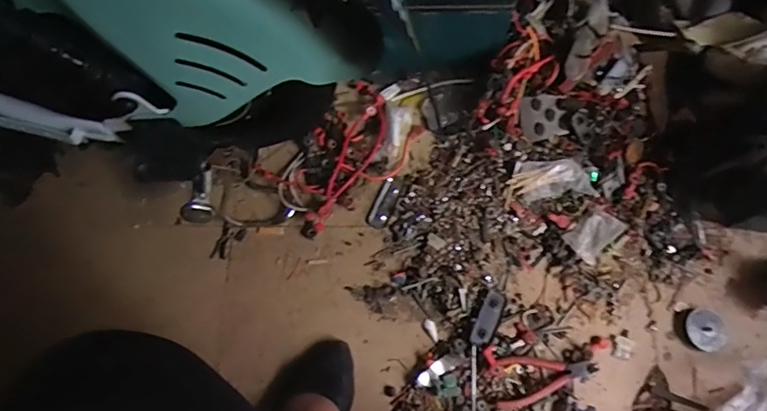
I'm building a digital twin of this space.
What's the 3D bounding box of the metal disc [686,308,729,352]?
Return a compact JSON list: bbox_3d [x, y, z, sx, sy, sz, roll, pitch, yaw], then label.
[{"bbox_3d":[0.441,0.170,0.688,0.049,0.004,0.057,-14,84,9],"label":"metal disc"}]

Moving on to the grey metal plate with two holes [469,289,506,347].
[{"bbox_3d":[0.145,0.155,0.693,0.029,0.013,0.082,24,73,8],"label":"grey metal plate with two holes"}]

